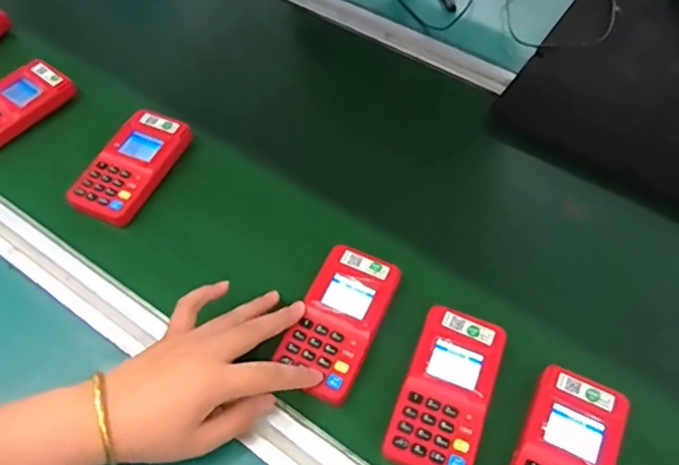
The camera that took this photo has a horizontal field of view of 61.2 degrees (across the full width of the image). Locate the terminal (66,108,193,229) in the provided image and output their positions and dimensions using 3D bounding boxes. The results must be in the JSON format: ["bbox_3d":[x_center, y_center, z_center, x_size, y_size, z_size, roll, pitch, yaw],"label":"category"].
[{"bbox_3d":[-0.193,-0.064,0.533,0.062,0.021,0.121,22,56,11],"label":"terminal"}]

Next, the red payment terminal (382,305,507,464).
[{"bbox_3d":[0.078,0.119,0.423,0.060,0.031,0.121,20,55,10],"label":"red payment terminal"}]

